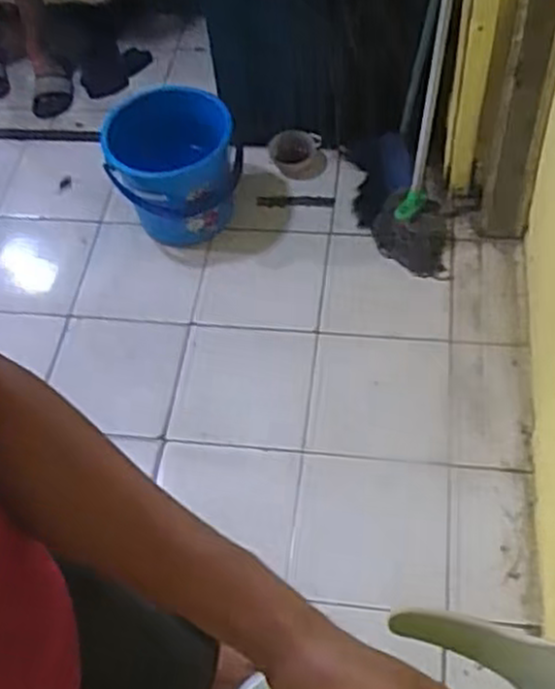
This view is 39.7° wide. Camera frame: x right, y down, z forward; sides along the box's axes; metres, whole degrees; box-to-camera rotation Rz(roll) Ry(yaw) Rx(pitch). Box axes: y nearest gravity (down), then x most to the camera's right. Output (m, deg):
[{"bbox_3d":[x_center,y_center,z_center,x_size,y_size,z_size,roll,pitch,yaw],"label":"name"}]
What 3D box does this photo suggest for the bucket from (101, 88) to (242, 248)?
[{"bbox_3d":[-0.234,-0.413,1.815,0.299,0.260,0.336,-12,56,-2],"label":"bucket"}]

